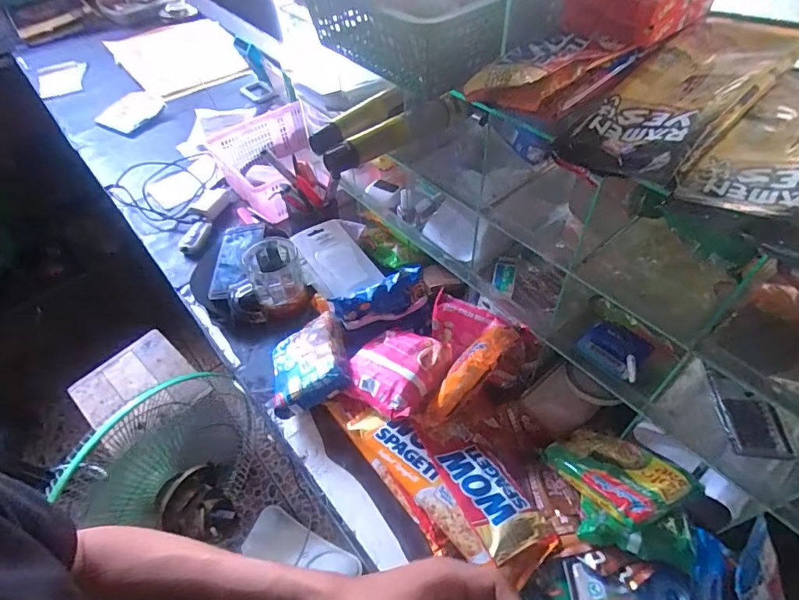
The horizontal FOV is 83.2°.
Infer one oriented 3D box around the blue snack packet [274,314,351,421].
[{"bbox_3d":[-0.124,0.087,0.631,0.111,0.043,0.125,-24,46,10],"label":"blue snack packet"}]

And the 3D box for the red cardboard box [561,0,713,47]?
[{"bbox_3d":[0.231,-0.290,0.429,0.125,0.045,0.093,-35,58,-22],"label":"red cardboard box"}]

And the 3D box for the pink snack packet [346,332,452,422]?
[{"bbox_3d":[-0.004,0.090,0.583,0.117,0.042,0.111,25,60,41],"label":"pink snack packet"}]

